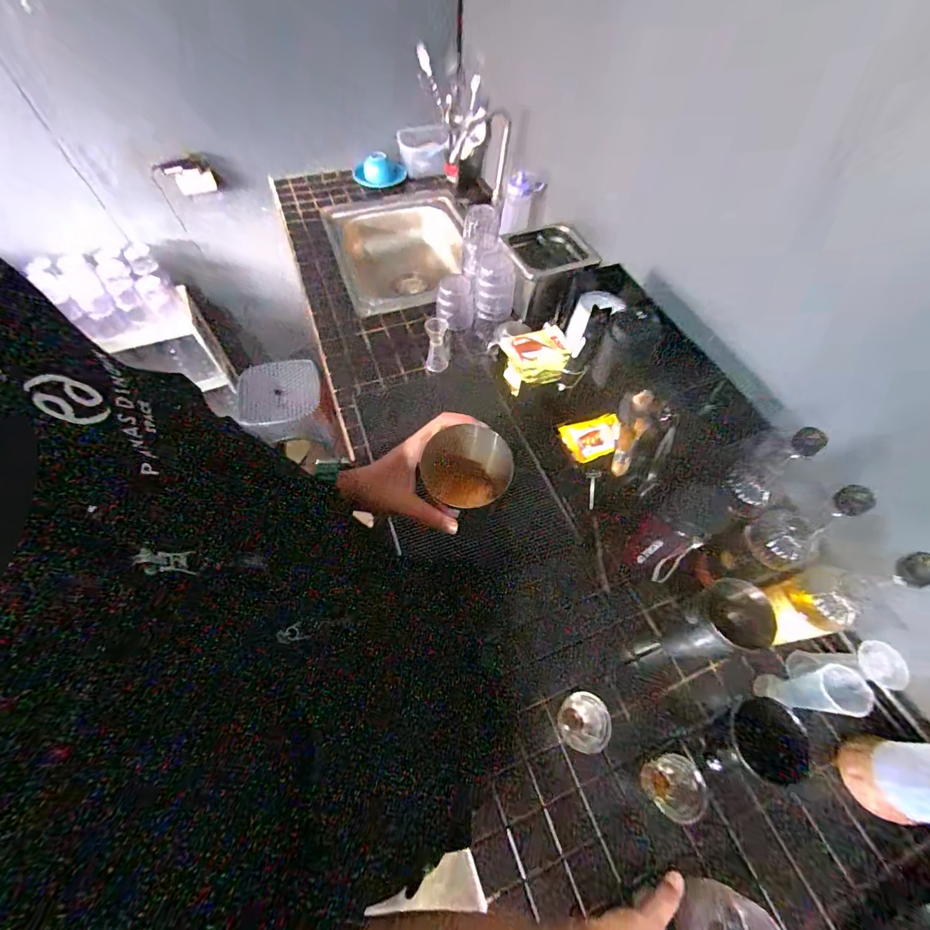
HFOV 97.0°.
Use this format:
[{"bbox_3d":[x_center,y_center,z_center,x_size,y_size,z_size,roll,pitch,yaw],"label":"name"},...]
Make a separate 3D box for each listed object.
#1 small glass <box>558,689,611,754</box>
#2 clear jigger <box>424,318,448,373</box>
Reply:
[{"bbox_3d":[0.154,0.331,0.528,0.059,0.066,0.063,11,59,5],"label":"small glass"},{"bbox_3d":[-0.059,-0.244,0.851,0.047,0.116,0.037,-4,59,-5],"label":"clear jigger"}]

